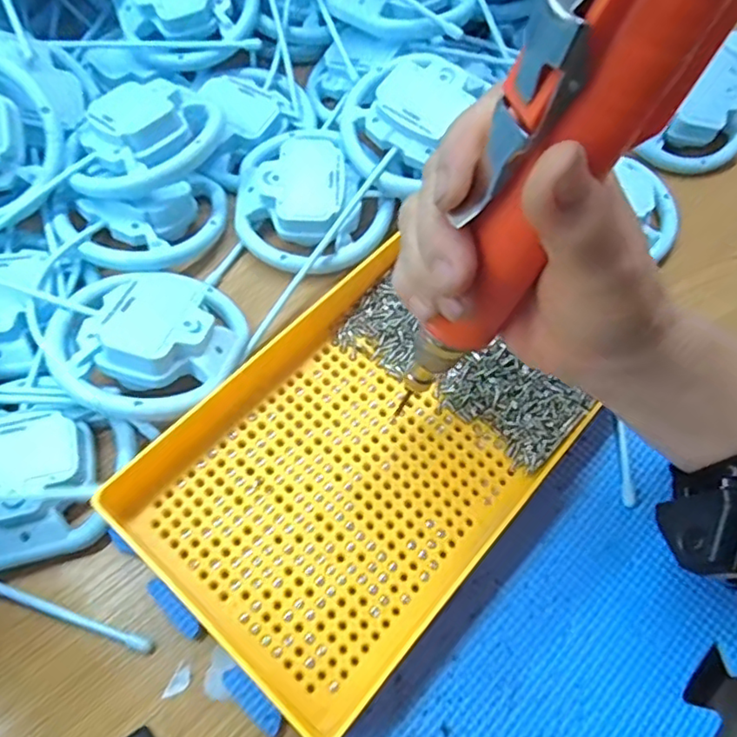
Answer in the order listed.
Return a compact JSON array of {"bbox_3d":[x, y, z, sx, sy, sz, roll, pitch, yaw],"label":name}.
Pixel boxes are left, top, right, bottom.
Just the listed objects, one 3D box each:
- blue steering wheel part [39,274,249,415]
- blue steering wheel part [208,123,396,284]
[{"bbox_3d":[-0.120,-0.019,0.326,0.101,0.026,0.090,-20,65,-13],"label":"blue steering wheel part"},{"bbox_3d":[-0.039,-0.111,0.382,0.104,0.034,0.105,1,62,-3],"label":"blue steering wheel part"}]

